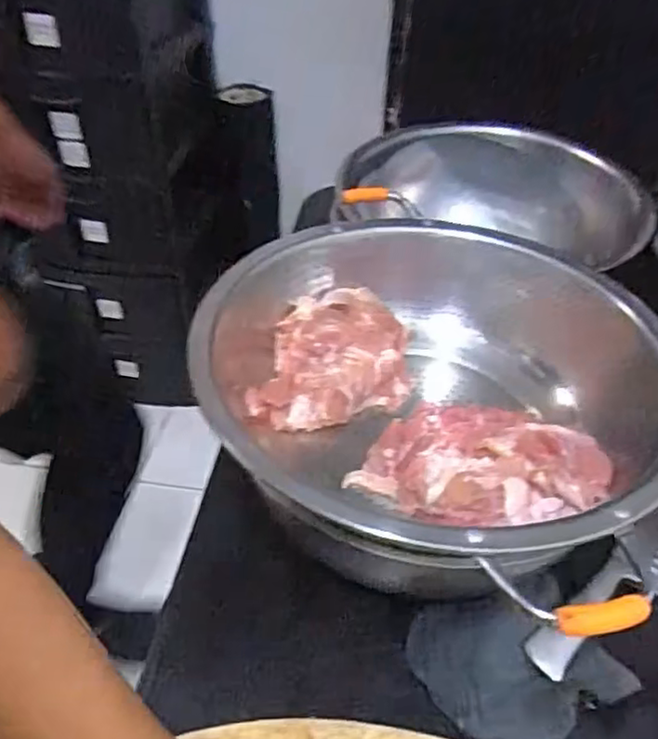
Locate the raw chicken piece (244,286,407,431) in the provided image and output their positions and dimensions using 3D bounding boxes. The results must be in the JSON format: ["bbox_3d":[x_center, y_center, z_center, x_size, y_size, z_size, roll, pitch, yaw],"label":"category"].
[{"bbox_3d":[0.005,-0.012,0.626,0.145,0.053,0.152,2,42,0],"label":"raw chicken piece"}]

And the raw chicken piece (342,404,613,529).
[{"bbox_3d":[0.118,0.075,0.524,0.192,0.056,0.143,13,43,13],"label":"raw chicken piece"}]

